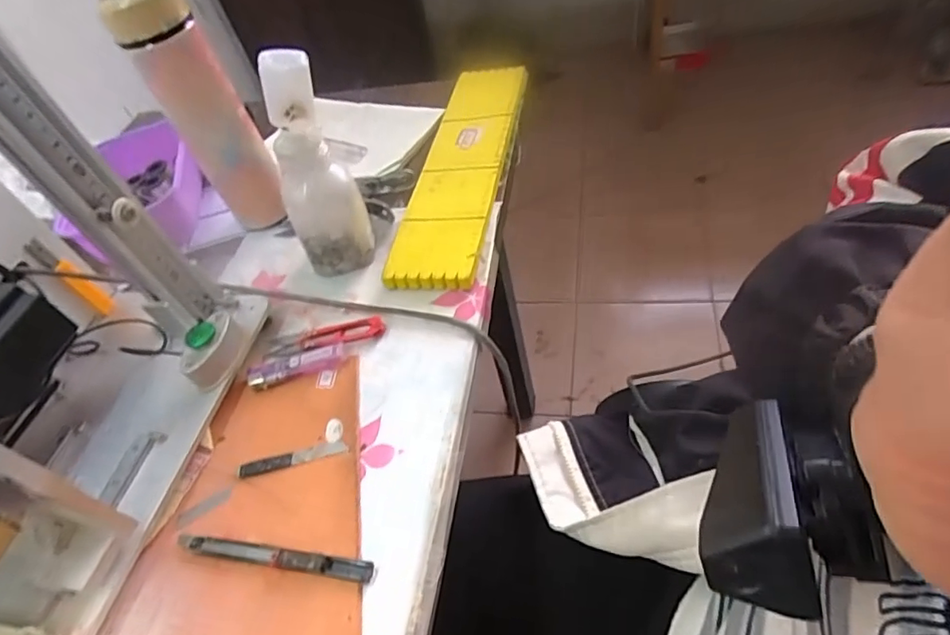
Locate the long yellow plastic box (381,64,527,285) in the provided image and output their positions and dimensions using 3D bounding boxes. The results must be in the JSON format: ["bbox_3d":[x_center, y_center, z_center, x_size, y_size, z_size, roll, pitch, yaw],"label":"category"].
[{"bbox_3d":[-0.010,-0.157,0.555,0.077,0.023,0.329,2,51,16],"label":"long yellow plastic box"}]

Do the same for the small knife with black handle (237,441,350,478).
[{"bbox_3d":[-0.128,0.098,0.382,0.079,0.004,0.011,-15,49,1],"label":"small knife with black handle"}]

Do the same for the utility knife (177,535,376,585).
[{"bbox_3d":[-0.126,0.146,0.335,0.133,0.010,0.012,2,51,15],"label":"utility knife"}]

